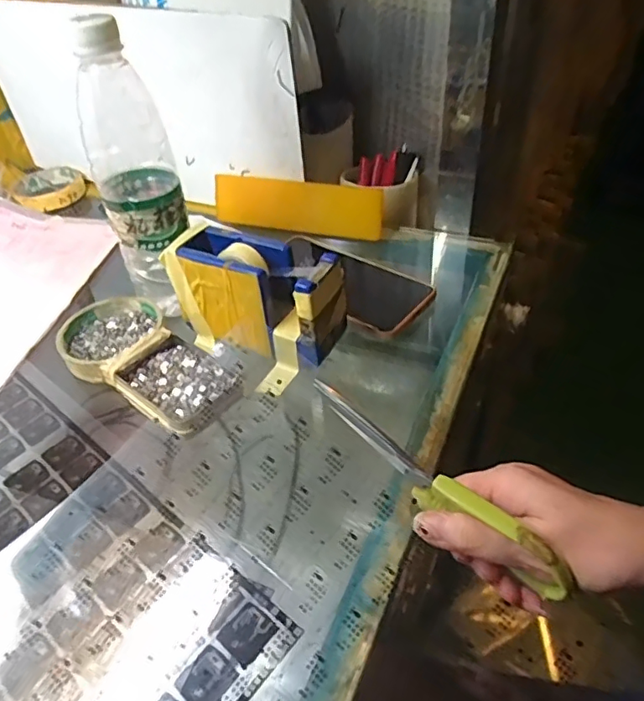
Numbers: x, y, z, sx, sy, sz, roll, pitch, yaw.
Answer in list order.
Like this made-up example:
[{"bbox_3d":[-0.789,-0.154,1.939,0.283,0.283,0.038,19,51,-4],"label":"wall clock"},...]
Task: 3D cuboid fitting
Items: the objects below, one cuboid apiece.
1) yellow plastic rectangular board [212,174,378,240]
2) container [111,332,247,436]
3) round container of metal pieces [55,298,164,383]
[{"bbox_3d":[-0.028,-0.151,0.572,0.184,0.047,0.025,11,45,19],"label":"yellow plastic rectangular board"},{"bbox_3d":[-0.104,0.026,0.406,0.094,0.017,0.067,28,52,32],"label":"container"},{"bbox_3d":[-0.169,-0.010,0.447,0.078,0.026,0.087,-16,43,-10],"label":"round container of metal pieces"}]

